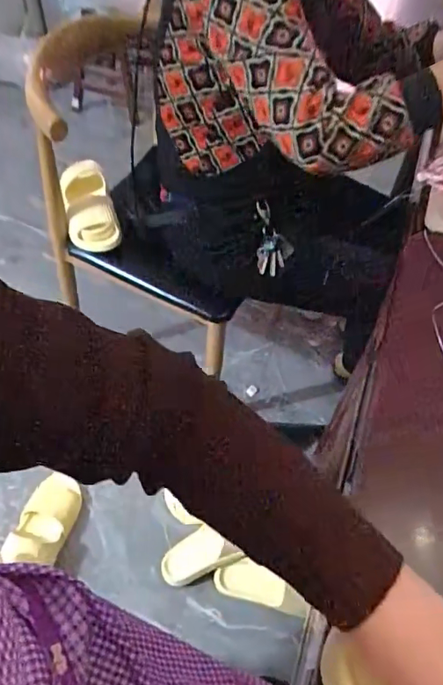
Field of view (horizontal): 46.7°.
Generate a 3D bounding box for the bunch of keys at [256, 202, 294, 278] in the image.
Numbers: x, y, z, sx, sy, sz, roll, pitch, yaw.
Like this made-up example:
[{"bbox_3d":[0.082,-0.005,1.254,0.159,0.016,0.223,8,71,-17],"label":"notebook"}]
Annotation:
[{"bbox_3d":[0.091,-0.192,0.945,0.066,0.131,0.033,-13,16,-13],"label":"bunch of keys"}]

